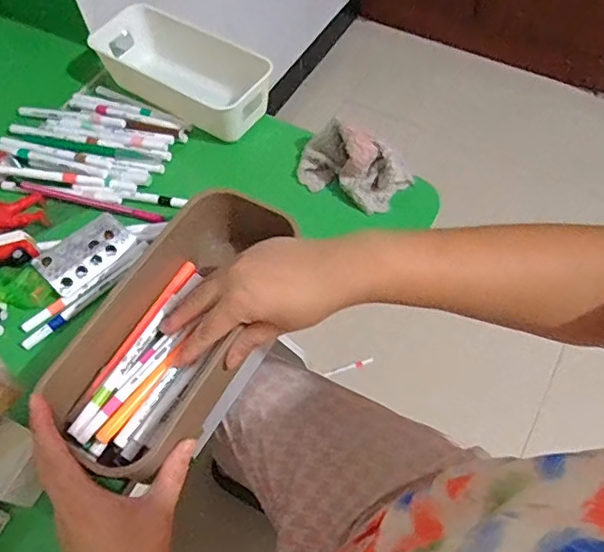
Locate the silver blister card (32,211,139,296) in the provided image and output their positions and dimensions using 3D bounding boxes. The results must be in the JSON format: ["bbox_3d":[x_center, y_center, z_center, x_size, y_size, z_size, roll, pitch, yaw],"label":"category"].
[{"bbox_3d":[-0.209,-0.023,0.539,0.048,0.005,0.087,44,66,7],"label":"silver blister card"}]

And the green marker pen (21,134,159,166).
[{"bbox_3d":[-0.236,-0.138,0.612,0.155,0.008,0.012,10,61,9],"label":"green marker pen"}]

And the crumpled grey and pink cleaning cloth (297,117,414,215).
[{"bbox_3d":[0.049,-0.114,0.562,0.112,0.058,0.054,26,64,17],"label":"crumpled grey and pink cleaning cloth"}]

